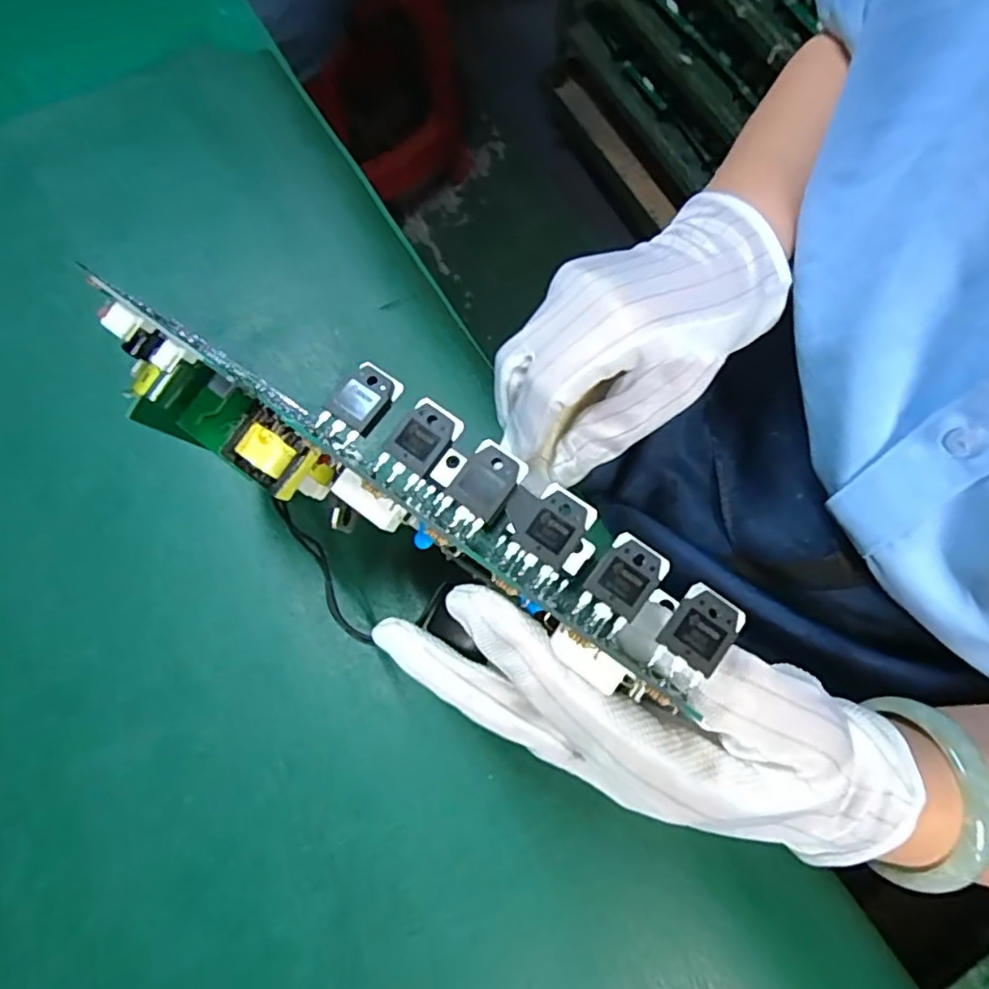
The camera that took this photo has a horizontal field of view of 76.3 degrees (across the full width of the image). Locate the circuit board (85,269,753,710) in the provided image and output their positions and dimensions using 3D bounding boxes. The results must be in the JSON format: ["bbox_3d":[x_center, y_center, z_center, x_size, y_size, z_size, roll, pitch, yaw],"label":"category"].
[{"bbox_3d":[-0.032,-0.004,0.189,0.206,0.041,0.044,26,71,15],"label":"circuit board"}]

